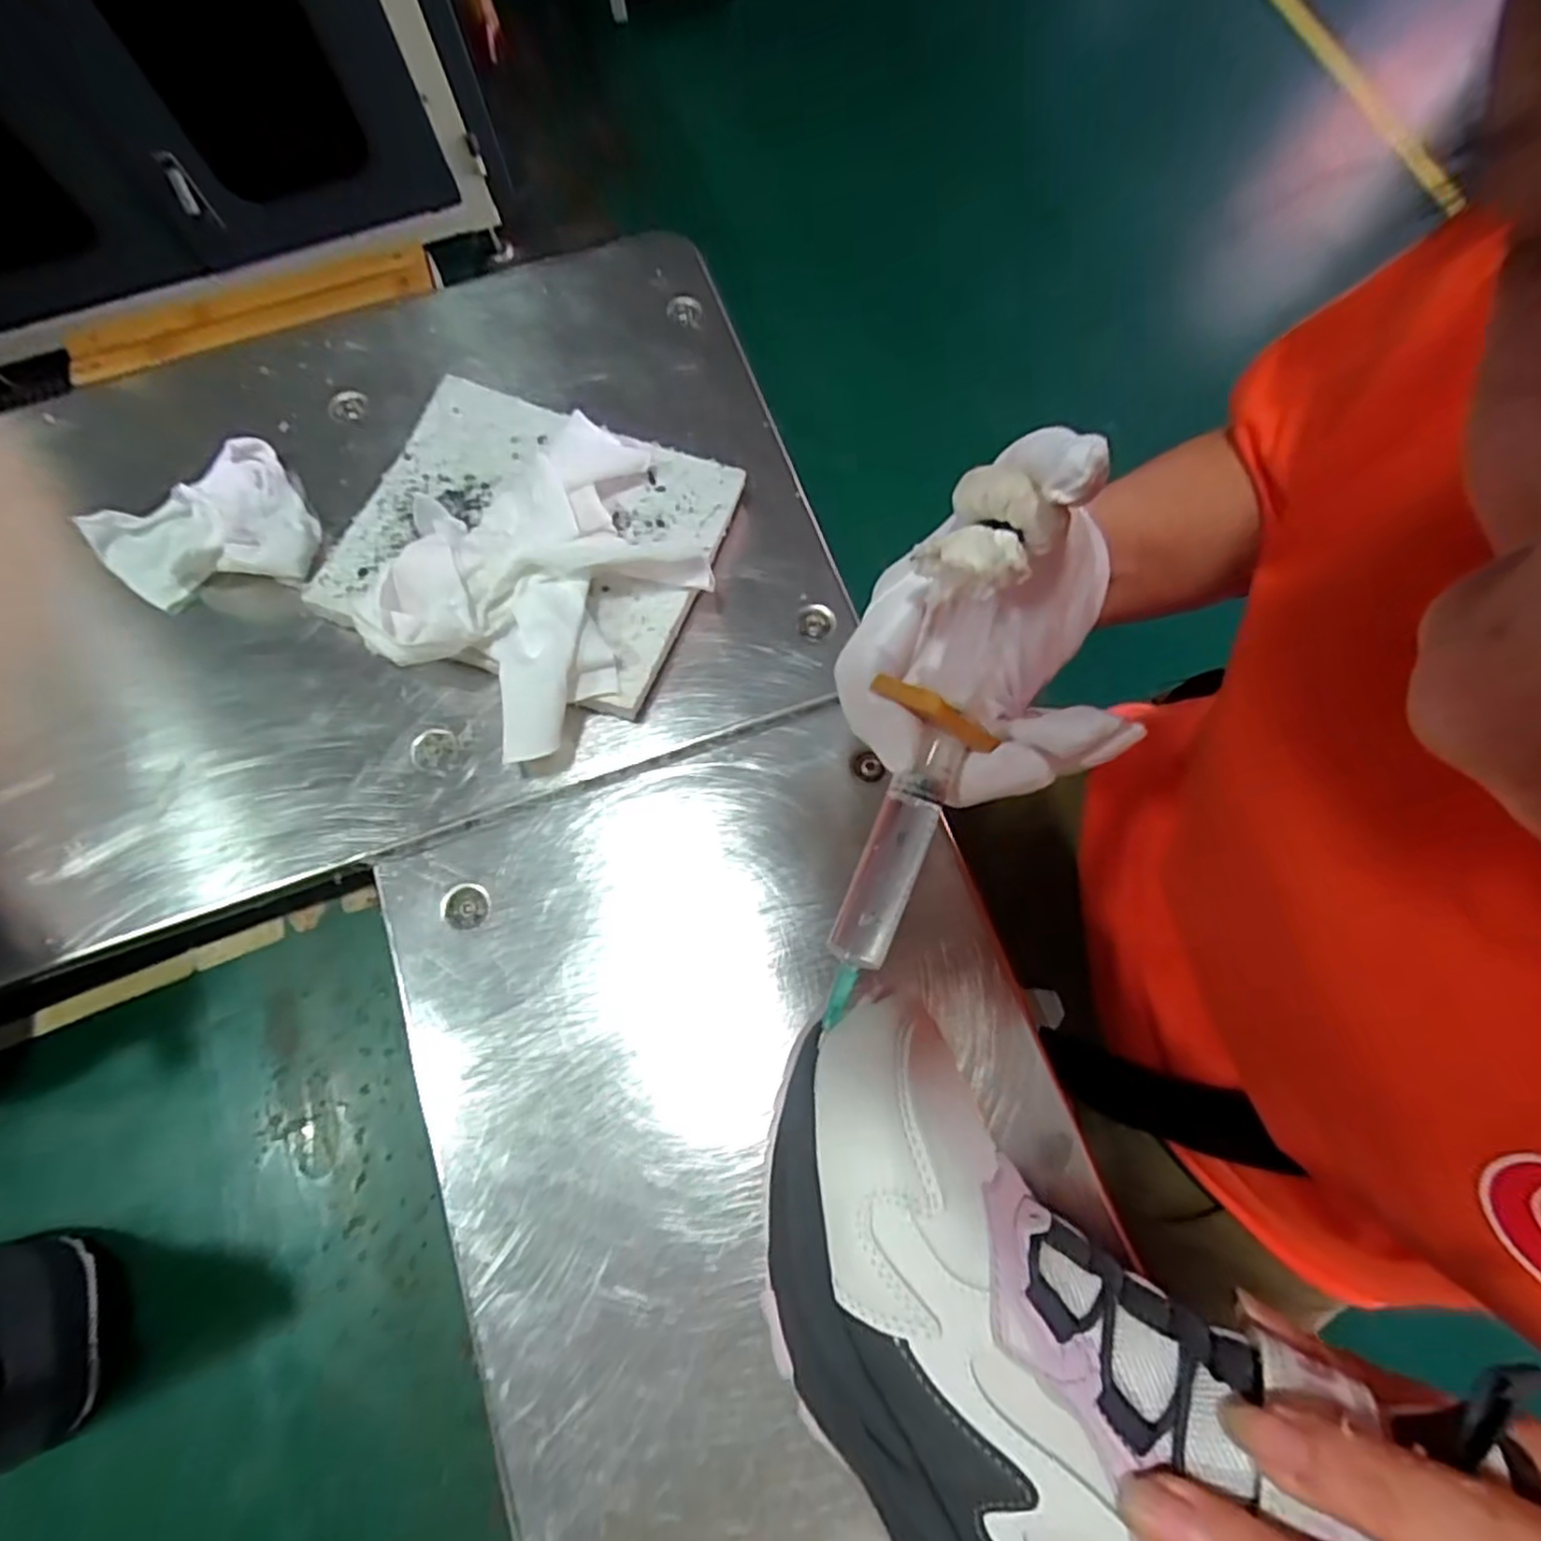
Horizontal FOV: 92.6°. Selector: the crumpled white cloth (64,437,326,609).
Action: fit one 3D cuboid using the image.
[{"bbox_3d":[-0.261,-0.109,0.339,0.089,0.034,0.078,-37,78,-11],"label":"crumpled white cloth"}]

